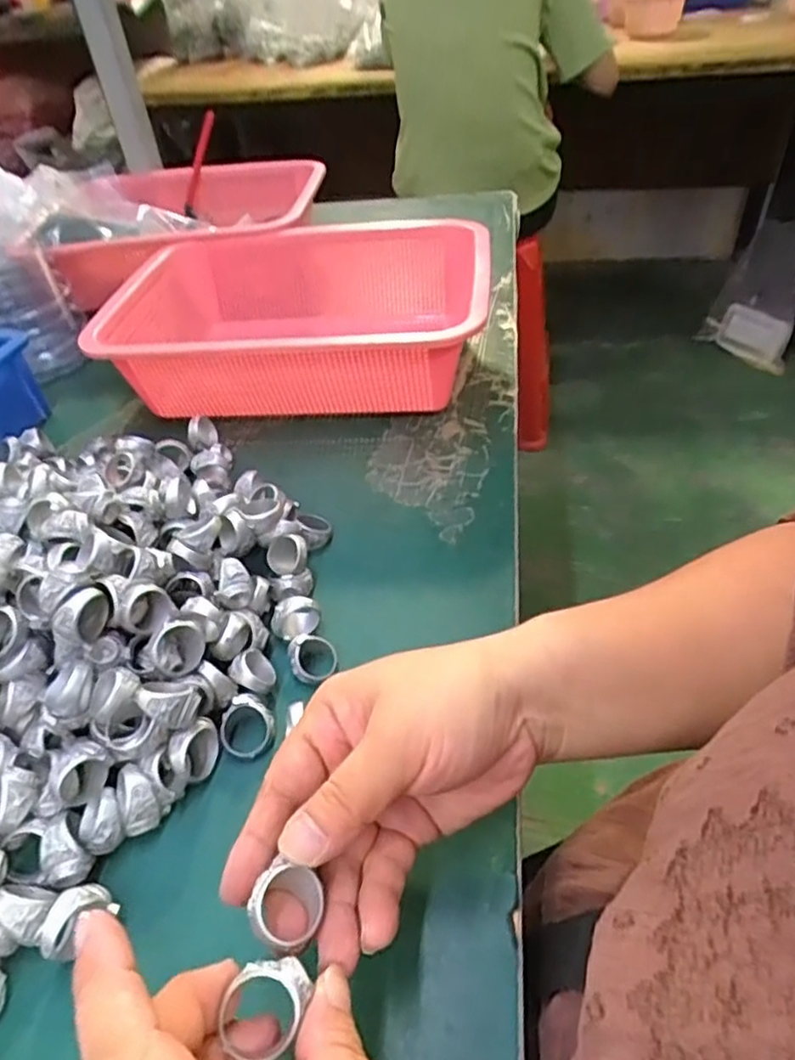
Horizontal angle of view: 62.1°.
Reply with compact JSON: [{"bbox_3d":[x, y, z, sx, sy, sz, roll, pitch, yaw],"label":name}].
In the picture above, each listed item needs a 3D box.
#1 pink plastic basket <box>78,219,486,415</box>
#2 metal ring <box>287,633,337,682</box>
[{"bbox_3d":[-0.070,-0.174,0.555,0.282,0.092,0.216,2,44,9],"label":"pink plastic basket"},{"bbox_3d":[-0.045,0.068,0.349,0.025,0.022,0.021,-16,44,-9],"label":"metal ring"}]

